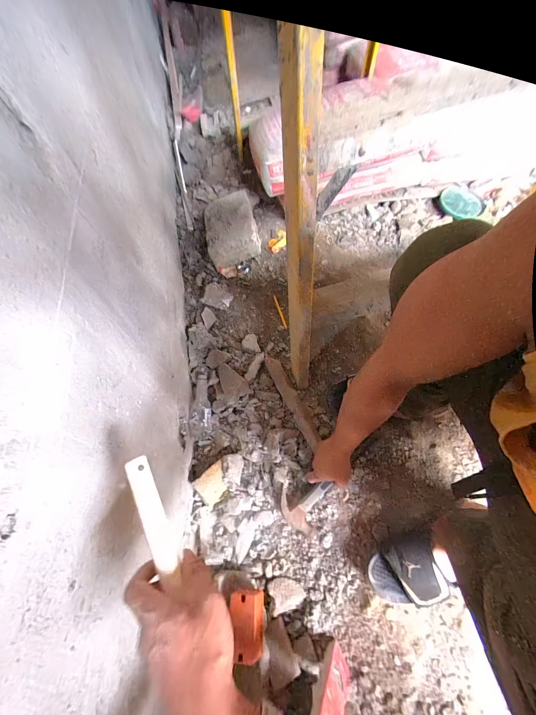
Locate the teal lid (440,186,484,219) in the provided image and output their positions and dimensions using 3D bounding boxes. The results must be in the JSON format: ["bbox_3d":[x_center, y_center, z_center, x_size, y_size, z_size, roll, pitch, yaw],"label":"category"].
[{"bbox_3d":[0.754,-0.603,1.032,0.120,0.018,0.157,-42,74,-1],"label":"teal lid"}]

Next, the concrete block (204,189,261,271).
[{"bbox_3d":[-0.147,-0.533,1.053,0.210,0.103,0.308,-11,66,-2],"label":"concrete block"}]

